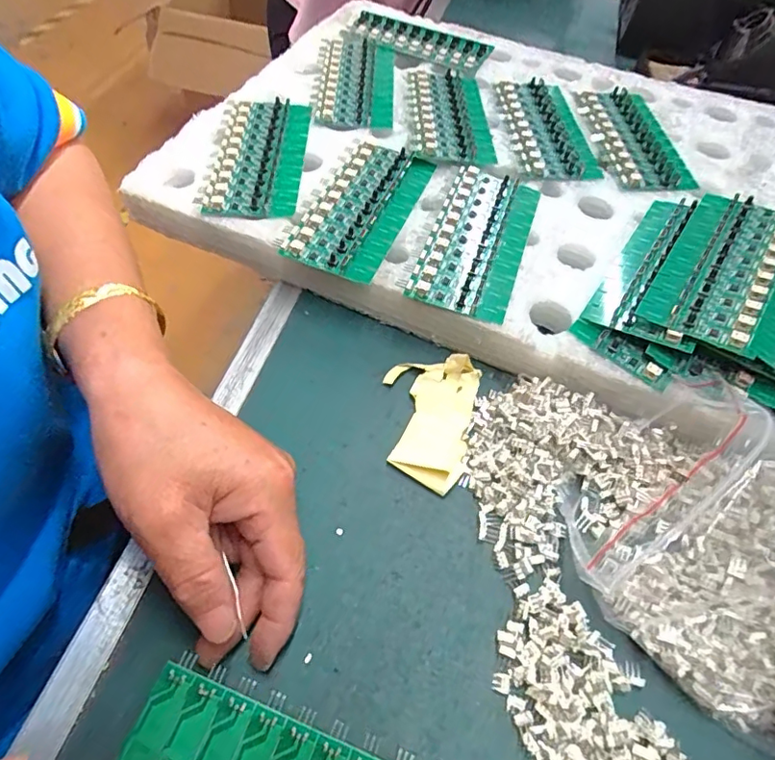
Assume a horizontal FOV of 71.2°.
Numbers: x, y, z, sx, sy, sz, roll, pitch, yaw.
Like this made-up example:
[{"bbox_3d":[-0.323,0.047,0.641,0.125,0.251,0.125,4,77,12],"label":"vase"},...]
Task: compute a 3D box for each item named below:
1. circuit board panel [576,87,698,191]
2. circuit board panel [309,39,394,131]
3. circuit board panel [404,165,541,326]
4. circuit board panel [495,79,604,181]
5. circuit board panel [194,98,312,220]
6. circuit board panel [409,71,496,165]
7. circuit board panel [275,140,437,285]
[{"bbox_3d":[0.200,-0.198,0.442,0.064,0.010,0.133,-1,54,-3],"label":"circuit board panel"},{"bbox_3d":[-0.029,-0.259,0.471,0.067,0.012,0.139,2,54,-1],"label":"circuit board panel"},{"bbox_3d":[0.061,-0.095,0.362,0.061,0.011,0.133,17,55,10],"label":"circuit board panel"},{"bbox_3d":[0.130,-0.210,0.445,0.061,0.010,0.131,-1,54,-3],"label":"circuit board panel"},{"bbox_3d":[-0.096,-0.166,0.399,0.065,0.011,0.138,1,54,-1],"label":"circuit board panel"},{"bbox_3d":[0.051,-0.221,0.444,0.061,0.010,0.134,1,55,-3],"label":"circuit board panel"},{"bbox_3d":[-0.020,-0.122,0.372,0.066,0.005,0.132,18,55,10],"label":"circuit board panel"}]

